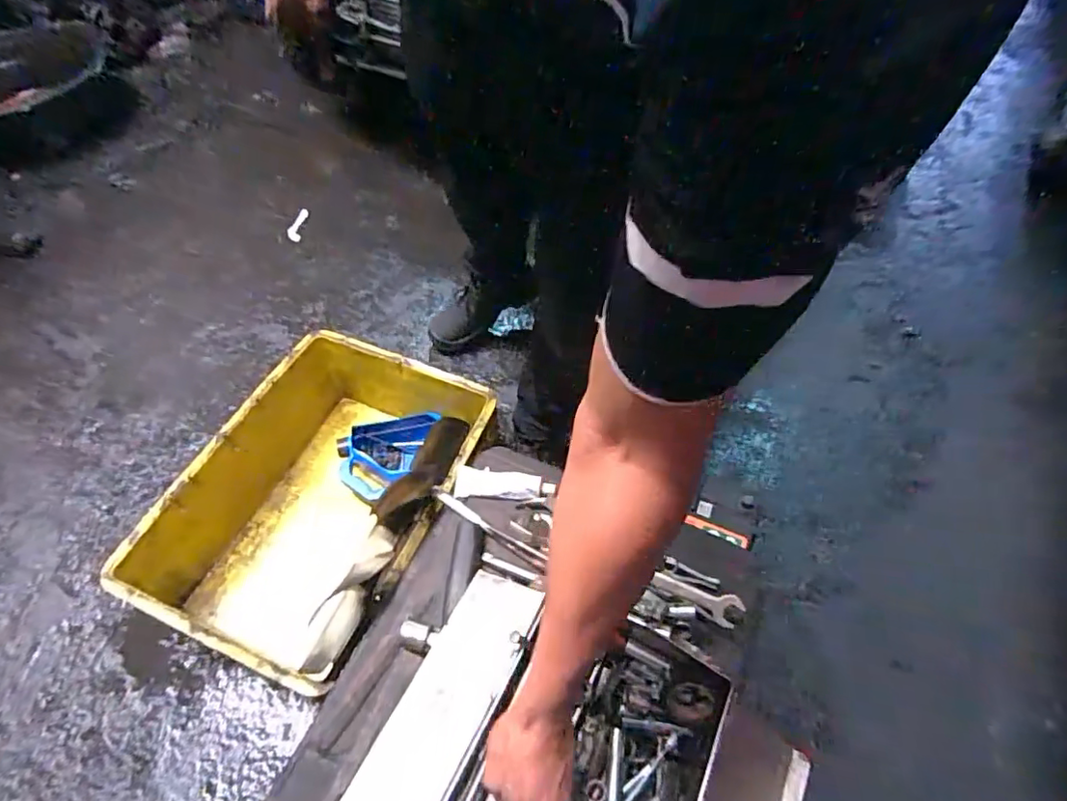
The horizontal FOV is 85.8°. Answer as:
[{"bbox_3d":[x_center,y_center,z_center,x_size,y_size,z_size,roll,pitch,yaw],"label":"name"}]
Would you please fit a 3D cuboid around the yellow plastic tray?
[{"bbox_3d":[-0.361,0.193,1.047,0.415,0.241,0.550,20,57,13],"label":"yellow plastic tray"}]

